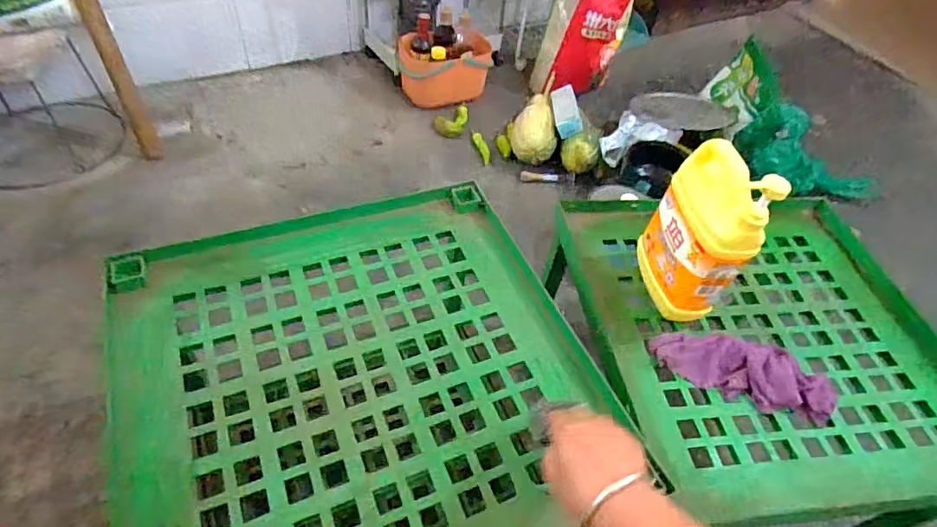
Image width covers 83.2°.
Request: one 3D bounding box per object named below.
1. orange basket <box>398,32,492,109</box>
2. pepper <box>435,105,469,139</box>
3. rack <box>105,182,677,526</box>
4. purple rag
[{"bbox_3d":[-0.070,-0.564,1.553,0.273,0.169,0.134,3,49,-5],"label":"orange basket"},{"bbox_3d":[-0.039,-0.415,1.537,0.087,0.030,0.138,30,53,18],"label":"pepper"},{"bbox_3d":[-0.118,0.121,0.609,0.505,0.034,0.512,-17,53,-20],"label":"rack"},{"bbox_3d":[0.356,0.140,0.685,0.221,0.029,0.078,13,49,3],"label":"purple rag"}]

